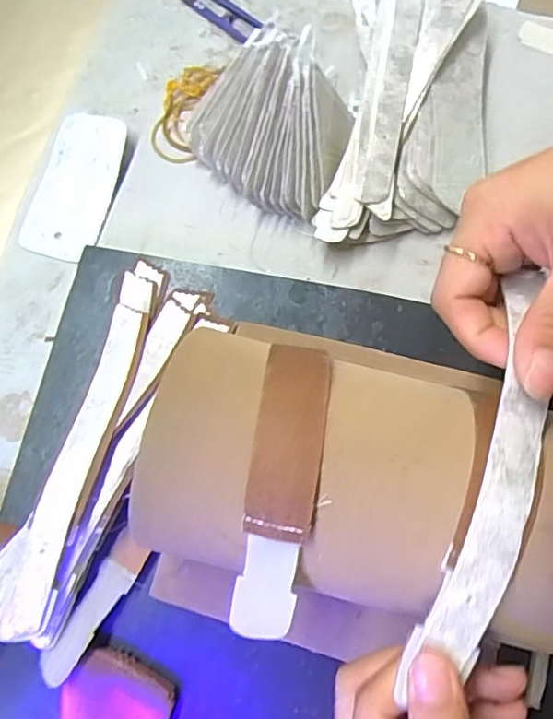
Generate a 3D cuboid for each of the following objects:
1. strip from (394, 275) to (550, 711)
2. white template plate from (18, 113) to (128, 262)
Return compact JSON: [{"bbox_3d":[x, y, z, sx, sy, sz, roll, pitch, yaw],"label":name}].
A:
[{"bbox_3d":[0.083,0.035,0.214,0.023,0.027,0.157,17,78,5],"label":"strip"},{"bbox_3d":[-0.140,-0.119,0.394,0.055,0.006,0.103,15,83,11],"label":"white template plate"}]

